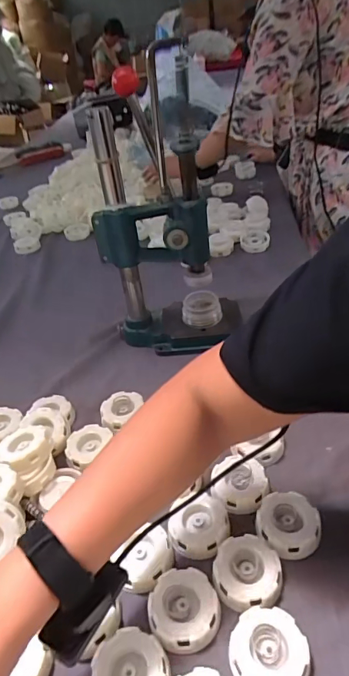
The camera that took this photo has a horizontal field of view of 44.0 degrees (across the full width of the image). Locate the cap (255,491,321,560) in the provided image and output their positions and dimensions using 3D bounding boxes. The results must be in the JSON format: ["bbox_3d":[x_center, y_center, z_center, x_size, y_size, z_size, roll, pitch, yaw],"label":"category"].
[{"bbox_3d":[0.114,0.187,0.434,0.060,0.019,0.061,-6,35,4],"label":"cap"}]

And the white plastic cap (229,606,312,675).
[{"bbox_3d":[0.077,0.254,0.349,0.060,0.013,0.062,-6,35,4],"label":"white plastic cap"}]

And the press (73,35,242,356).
[{"bbox_3d":[-0.002,-0.163,0.632,0.180,0.367,0.142,11,39,25],"label":"press"}]

